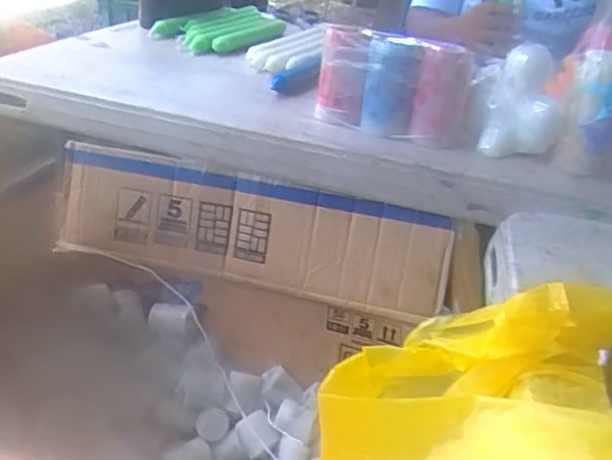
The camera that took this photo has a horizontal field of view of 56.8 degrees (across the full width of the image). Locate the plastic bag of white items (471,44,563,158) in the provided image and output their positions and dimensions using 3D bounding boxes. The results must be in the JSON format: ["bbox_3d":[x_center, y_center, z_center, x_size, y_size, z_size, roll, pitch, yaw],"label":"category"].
[{"bbox_3d":[0.206,-0.128,0.553,0.080,0.092,0.064,15,30,14],"label":"plastic bag of white items"}]

